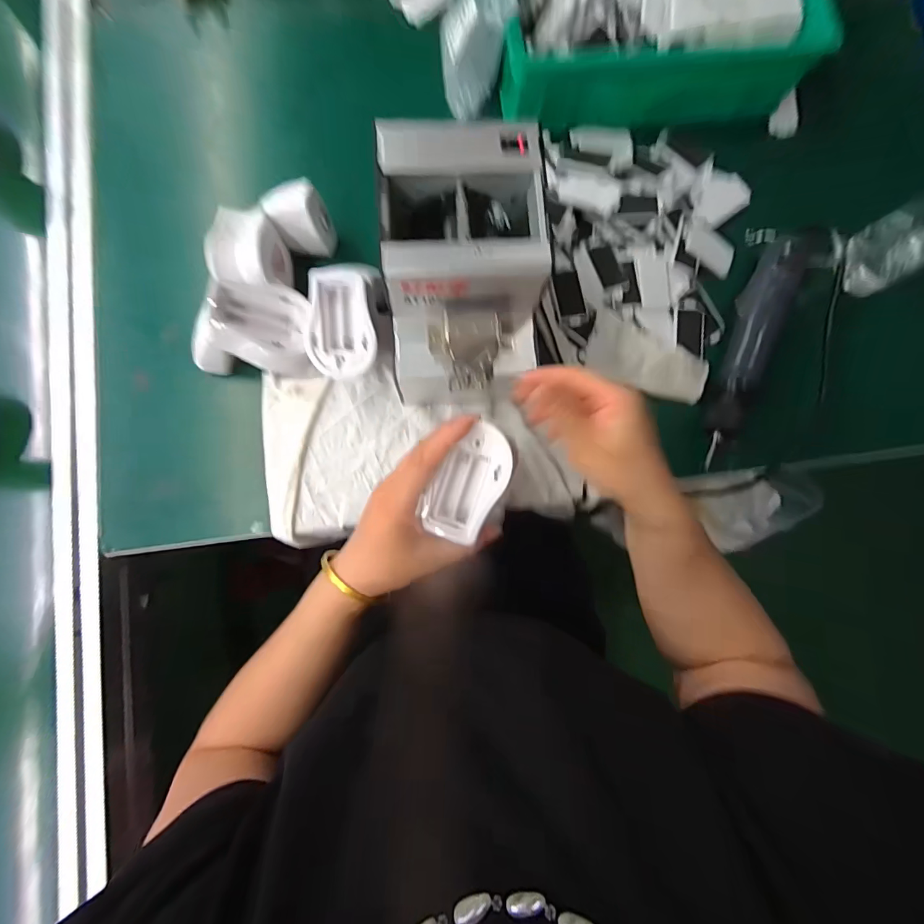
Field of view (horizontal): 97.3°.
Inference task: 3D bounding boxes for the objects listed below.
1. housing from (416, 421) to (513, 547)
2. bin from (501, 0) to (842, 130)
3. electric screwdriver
[{"bbox_3d":[0.008,0.015,0.309,0.047,0.026,0.088,32,103,11],"label":"housing"},{"bbox_3d":[0.199,-0.518,0.449,0.328,0.078,0.250,-7,84,1],"label":"bin"},{"bbox_3d":[0.308,-0.133,0.429,0.053,0.030,0.283,27,85,4],"label":"electric screwdriver"}]

